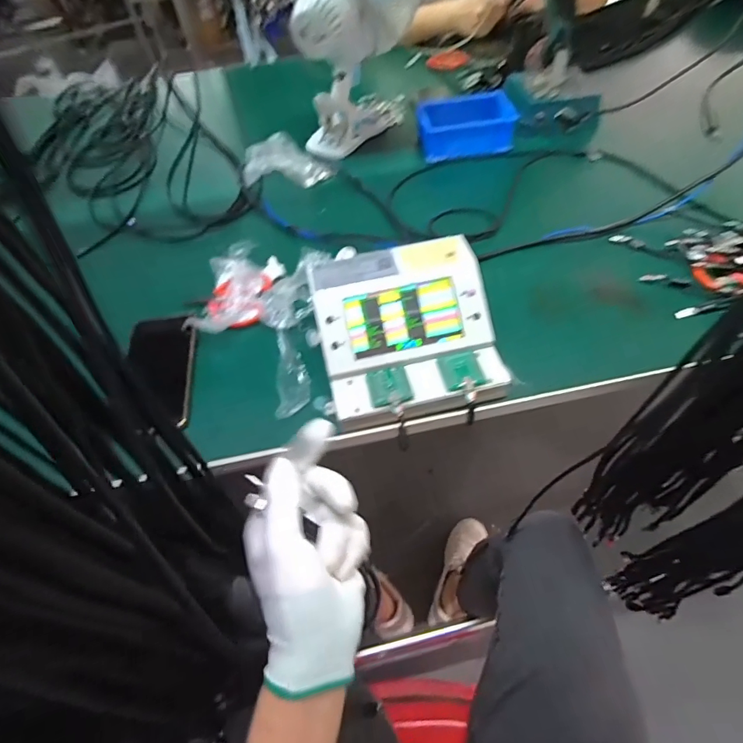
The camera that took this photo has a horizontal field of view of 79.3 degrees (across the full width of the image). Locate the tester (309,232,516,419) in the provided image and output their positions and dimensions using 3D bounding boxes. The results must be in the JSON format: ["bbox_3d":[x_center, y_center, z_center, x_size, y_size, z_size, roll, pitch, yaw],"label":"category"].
[{"bbox_3d":[0.036,-0.042,0.453,0.169,0.077,0.167,-13,54,-5],"label":"tester"}]

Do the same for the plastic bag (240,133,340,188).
[{"bbox_3d":[-0.135,-0.339,0.716,0.140,0.049,0.086,-10,54,-3],"label":"plastic bag"}]

